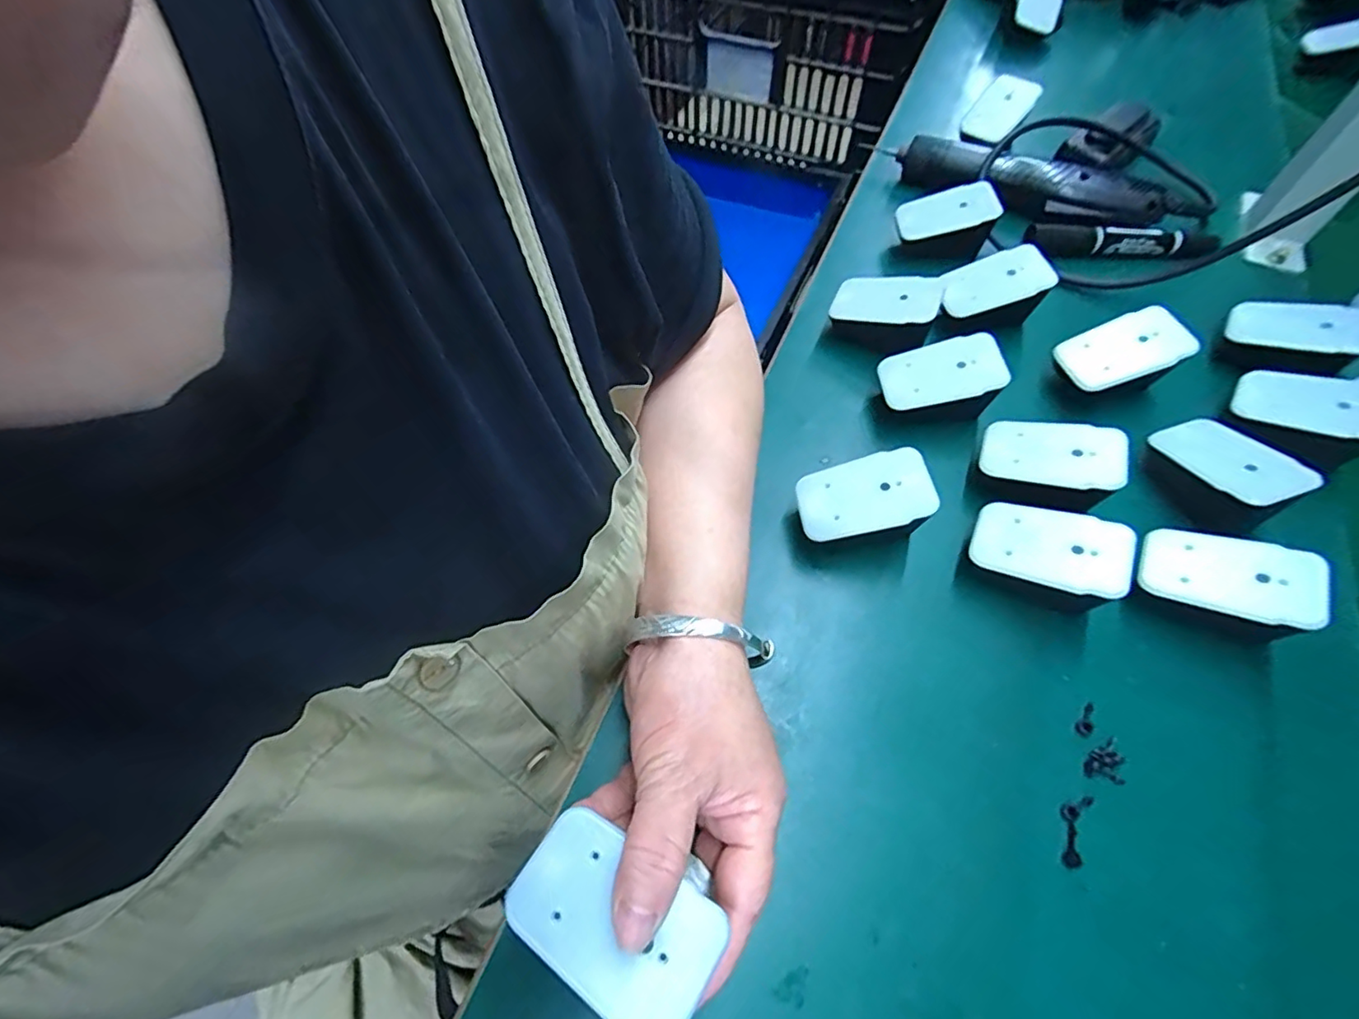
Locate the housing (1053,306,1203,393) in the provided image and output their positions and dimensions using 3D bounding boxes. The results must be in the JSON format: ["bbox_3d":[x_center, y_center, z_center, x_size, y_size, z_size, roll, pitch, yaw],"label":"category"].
[{"bbox_3d":[0.276,-0.099,0.363,0.063,0.011,0.038,-24,79,23],"label":"housing"}]

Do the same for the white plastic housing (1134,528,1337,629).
[{"bbox_3d":[0.271,0.031,0.287,0.070,0.007,0.041,19,67,36],"label":"white plastic housing"}]

